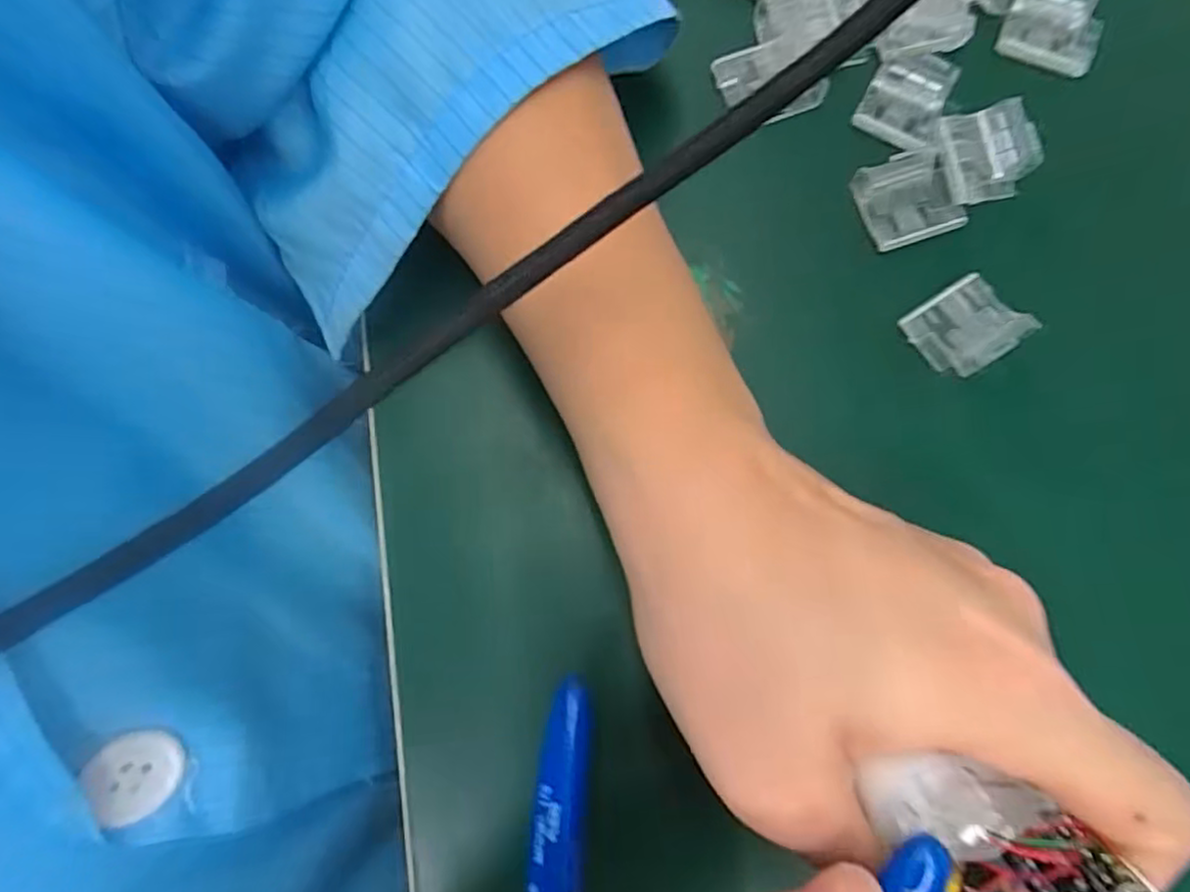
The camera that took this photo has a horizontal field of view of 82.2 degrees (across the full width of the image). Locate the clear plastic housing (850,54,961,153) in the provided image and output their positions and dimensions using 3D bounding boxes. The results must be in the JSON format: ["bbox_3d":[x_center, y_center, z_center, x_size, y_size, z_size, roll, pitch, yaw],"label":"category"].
[{"bbox_3d":[0.100,-0.111,0.218,0.025,0.006,0.027,30,98,7],"label":"clear plastic housing"}]

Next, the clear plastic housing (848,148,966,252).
[{"bbox_3d":[0.098,-0.076,0.211,0.028,0.011,0.026,-22,80,-4],"label":"clear plastic housing"}]

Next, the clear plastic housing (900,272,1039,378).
[{"bbox_3d":[0.111,-0.036,0.204,0.030,0.009,0.025,-31,81,-6],"label":"clear plastic housing"}]

